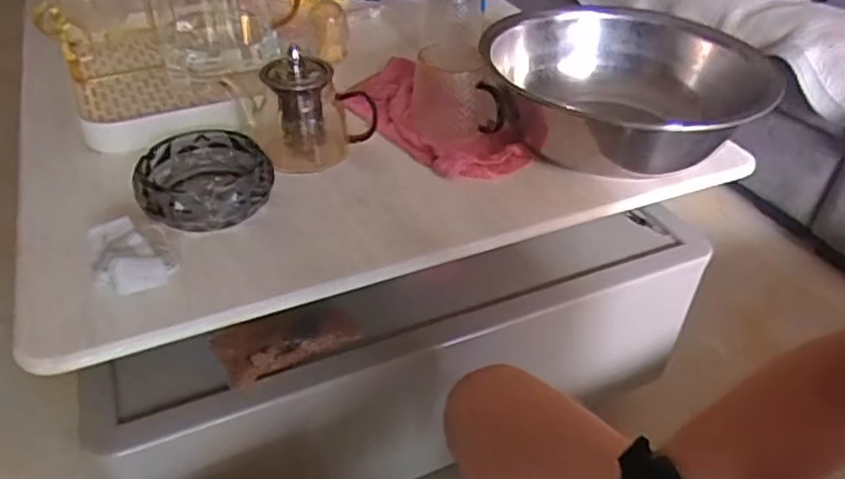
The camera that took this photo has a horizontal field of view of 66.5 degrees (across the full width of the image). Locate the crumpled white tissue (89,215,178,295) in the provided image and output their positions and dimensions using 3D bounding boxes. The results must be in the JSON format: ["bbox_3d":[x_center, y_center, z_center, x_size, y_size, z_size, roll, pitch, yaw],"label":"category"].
[{"bbox_3d":[-0.240,0.020,0.536,0.057,0.044,0.082,-12,42,-16],"label":"crumpled white tissue"}]

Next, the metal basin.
[{"bbox_3d":[0.223,-0.172,0.751,0.308,0.097,0.308,1,40,-1],"label":"metal basin"}]

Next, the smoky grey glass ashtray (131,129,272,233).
[{"bbox_3d":[-0.210,-0.060,0.629,0.121,0.046,0.117,-6,40,-10],"label":"smoky grey glass ashtray"}]

